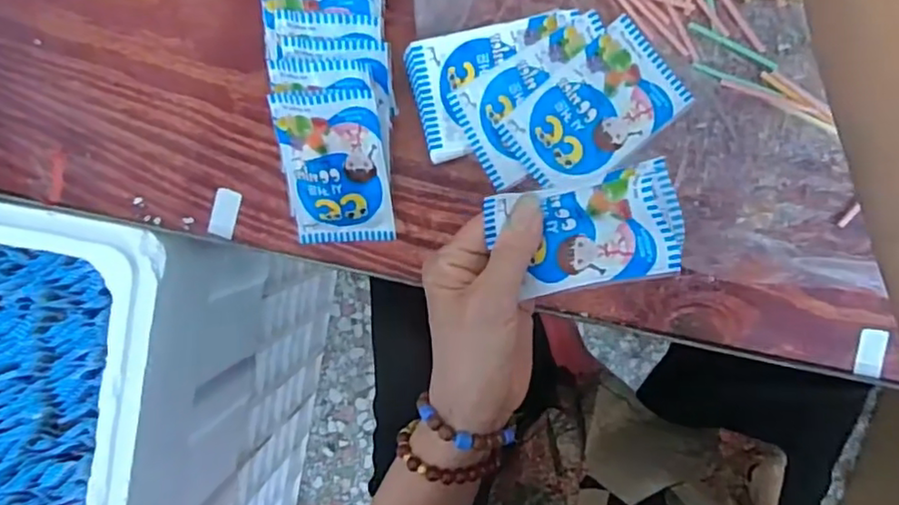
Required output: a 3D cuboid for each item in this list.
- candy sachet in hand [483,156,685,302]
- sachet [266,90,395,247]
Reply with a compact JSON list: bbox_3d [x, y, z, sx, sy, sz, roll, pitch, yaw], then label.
[{"bbox_3d":[0.067,-0.011,0.315,0.092,0.024,0.054,-15,90,42],"label":"candy sachet in hand"},{"bbox_3d":[-0.073,-0.050,0.401,0.065,0.010,0.104,-2,124,3],"label":"sachet"}]

